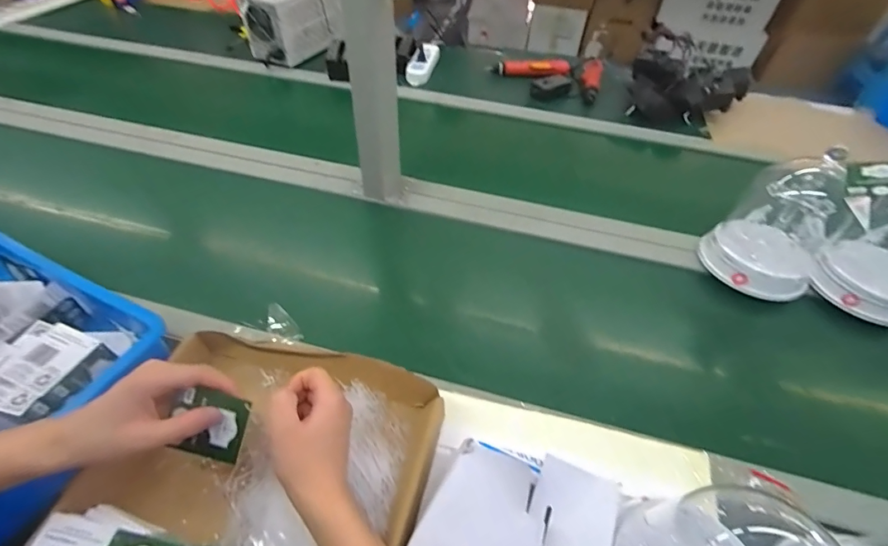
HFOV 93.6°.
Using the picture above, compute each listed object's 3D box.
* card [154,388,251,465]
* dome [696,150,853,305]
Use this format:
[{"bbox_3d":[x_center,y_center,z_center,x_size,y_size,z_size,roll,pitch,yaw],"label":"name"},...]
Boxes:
[{"bbox_3d":[-0.214,0.139,0.378,0.064,0.009,0.060,15,90,-5],"label":"card"},{"bbox_3d":[0.480,-0.062,0.592,0.123,0.182,0.144,-36,60,-29],"label":"dome"}]

